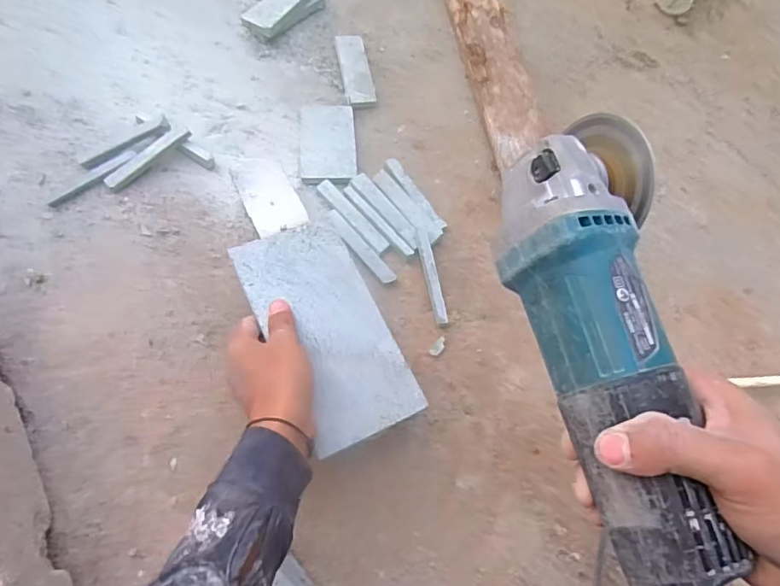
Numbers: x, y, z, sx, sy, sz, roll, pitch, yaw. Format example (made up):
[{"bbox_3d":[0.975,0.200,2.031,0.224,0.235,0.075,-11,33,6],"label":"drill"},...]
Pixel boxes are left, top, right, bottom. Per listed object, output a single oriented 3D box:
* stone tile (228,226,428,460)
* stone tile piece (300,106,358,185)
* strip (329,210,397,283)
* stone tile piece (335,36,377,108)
[{"bbox_3d":[-0.054,0.028,0.467,0.096,0.014,0.197,-26,71,-13],"label":"stone tile"},{"bbox_3d":[-0.068,-0.163,0.596,0.059,0.012,0.109,-3,68,-4],"label":"stone tile piece"},{"bbox_3d":[-0.031,-0.045,0.552,0.016,0.010,0.097,-39,75,-17],"label":"strip"},{"bbox_3d":[-0.040,-0.261,0.641,0.035,0.014,0.104,-9,68,-7],"label":"stone tile piece"}]

